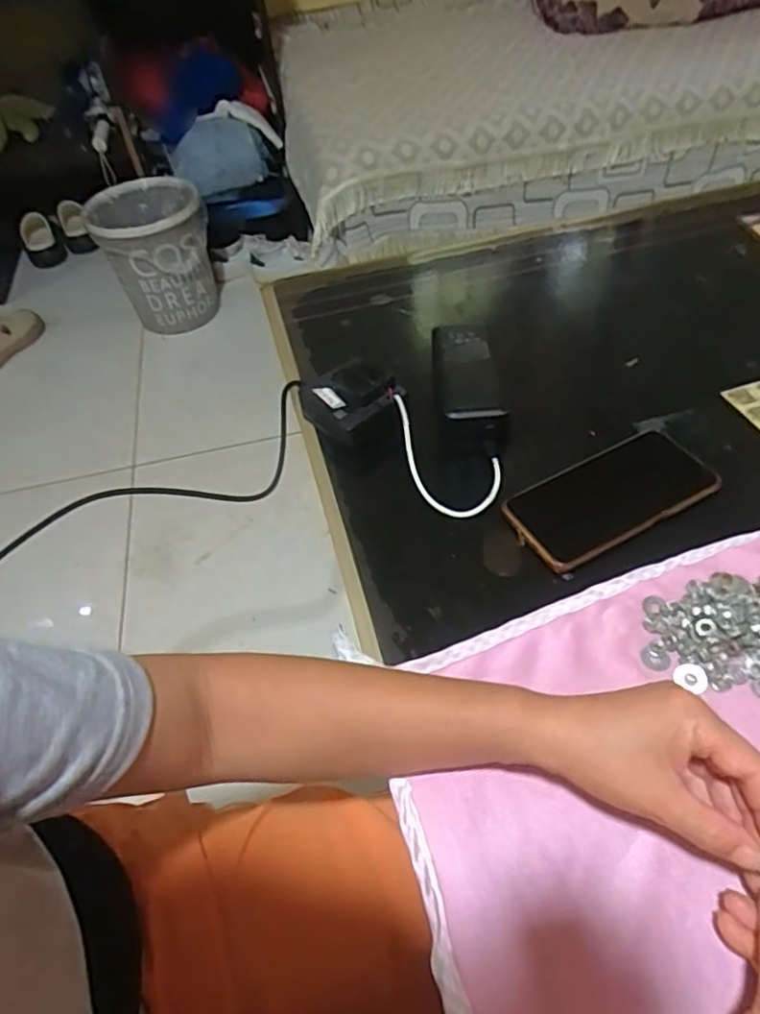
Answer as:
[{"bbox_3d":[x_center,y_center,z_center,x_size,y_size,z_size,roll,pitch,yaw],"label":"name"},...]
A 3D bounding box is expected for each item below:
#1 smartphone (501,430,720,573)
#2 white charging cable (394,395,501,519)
[{"bbox_3d":[0.185,-0.008,0.491,0.163,0.011,0.076,-24,52,-14],"label":"smartphone"},{"bbox_3d":[0.061,-0.049,0.524,0.071,0.031,0.125,-10,50,-3],"label":"white charging cable"}]

